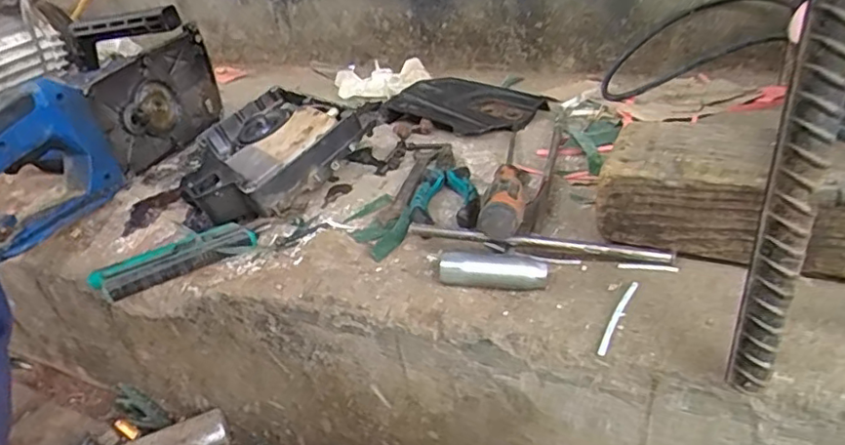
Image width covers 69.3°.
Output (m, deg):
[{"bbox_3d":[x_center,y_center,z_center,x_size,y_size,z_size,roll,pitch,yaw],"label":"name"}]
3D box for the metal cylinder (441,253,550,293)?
[{"bbox_3d":[0.046,0.032,0.399,0.067,0.019,0.015,-1,29,13],"label":"metal cylinder"}]

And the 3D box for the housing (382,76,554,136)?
[{"bbox_3d":[0.046,-0.133,0.675,0.153,0.029,0.099,15,35,36],"label":"housing"}]

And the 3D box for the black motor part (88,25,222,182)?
[{"bbox_3d":[-0.303,-0.137,0.710,0.027,0.119,0.185,1,29,16],"label":"black motor part"}]

